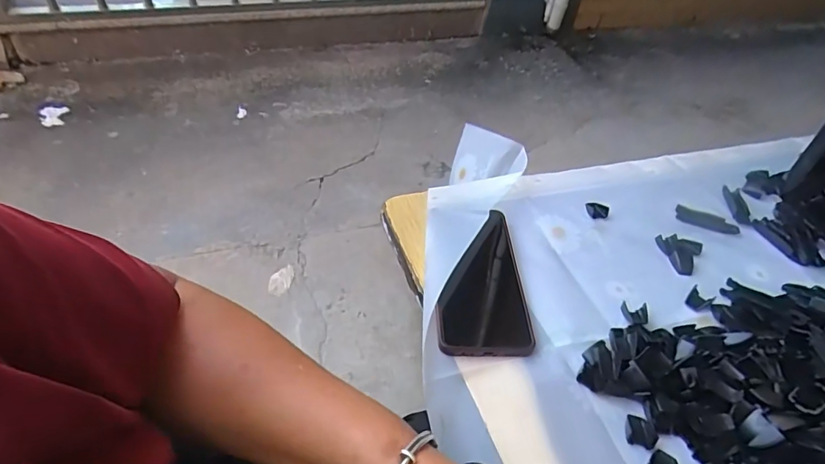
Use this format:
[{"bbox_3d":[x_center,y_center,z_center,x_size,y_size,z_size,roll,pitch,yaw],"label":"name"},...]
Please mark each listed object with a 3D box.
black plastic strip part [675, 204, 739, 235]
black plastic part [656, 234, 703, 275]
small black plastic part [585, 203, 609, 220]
[{"bbox_3d":[0.323,-0.013,0.540,0.066,0.008,0.023,18,45,13],"label":"black plastic strip part"},{"bbox_3d":[0.272,0.020,0.493,0.039,0.006,0.048,-11,46,-16],"label":"black plastic part"},{"bbox_3d":[0.197,-0.023,0.528,0.023,0.009,0.019,27,47,21],"label":"small black plastic part"}]

